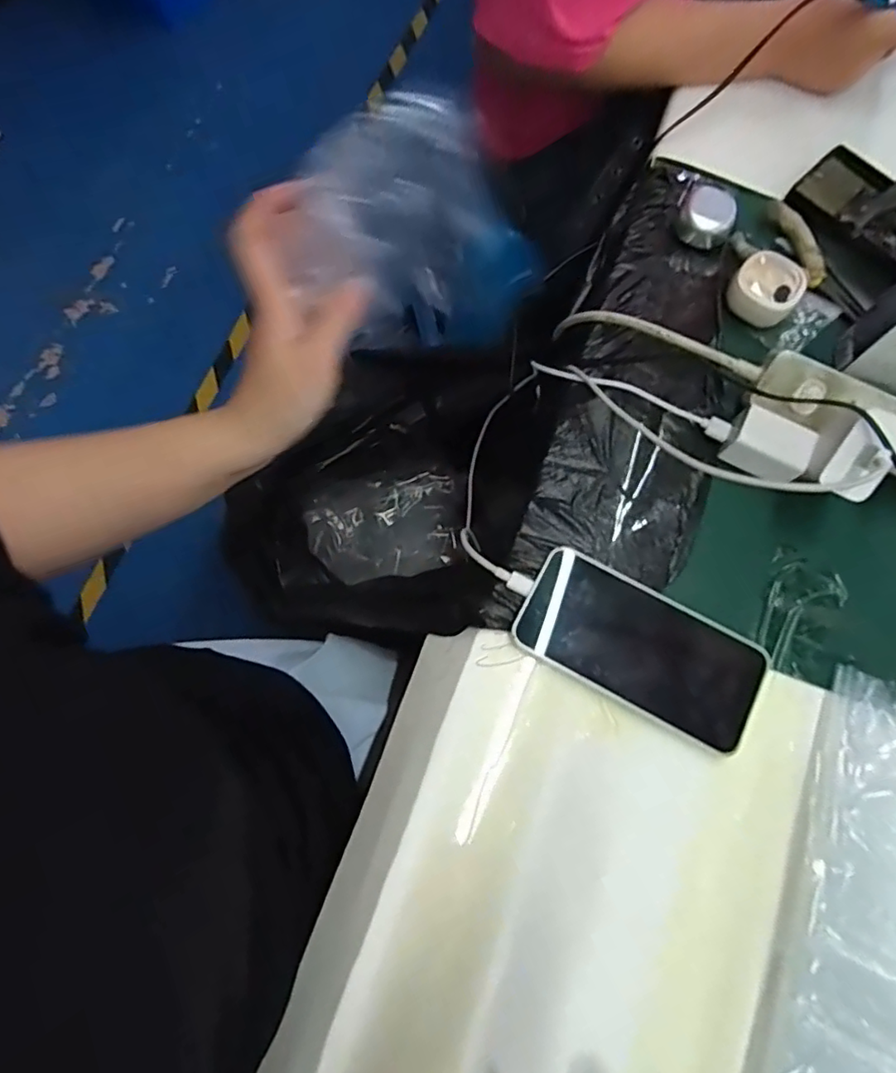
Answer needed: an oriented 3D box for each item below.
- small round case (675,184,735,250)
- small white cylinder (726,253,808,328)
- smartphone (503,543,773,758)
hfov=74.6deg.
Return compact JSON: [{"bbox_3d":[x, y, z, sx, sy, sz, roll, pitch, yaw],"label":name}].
[{"bbox_3d":[0.209,-0.259,0.477,0.043,0.025,0.038,29,75,7],"label":"small round case"},{"bbox_3d":[0.250,-0.193,0.461,0.052,0.020,0.050,0,73,-1],"label":"small white cylinder"},{"bbox_3d":[0.130,0.072,0.392,0.160,0.012,0.078,28,75,7],"label":"smartphone"}]

